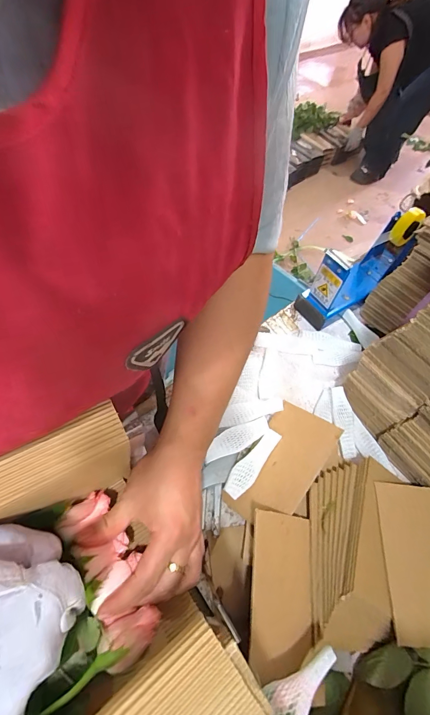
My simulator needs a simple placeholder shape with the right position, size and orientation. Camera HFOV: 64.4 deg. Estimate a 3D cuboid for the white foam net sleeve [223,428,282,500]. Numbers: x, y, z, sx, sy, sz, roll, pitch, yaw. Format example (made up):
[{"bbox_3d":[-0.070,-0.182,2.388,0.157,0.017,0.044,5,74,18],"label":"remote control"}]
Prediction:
[{"bbox_3d":[0.043,0.115,0.373,0.024,0.012,0.084,39,62,20],"label":"white foam net sleeve"}]

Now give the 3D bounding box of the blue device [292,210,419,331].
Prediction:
[{"bbox_3d":[0.219,-0.130,0.509,0.187,0.115,0.065,-30,64,-21],"label":"blue device"}]

